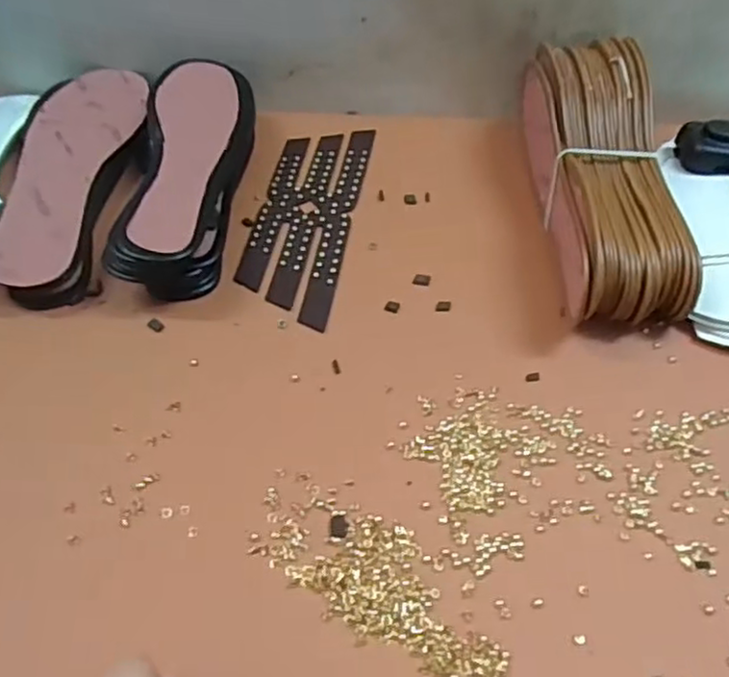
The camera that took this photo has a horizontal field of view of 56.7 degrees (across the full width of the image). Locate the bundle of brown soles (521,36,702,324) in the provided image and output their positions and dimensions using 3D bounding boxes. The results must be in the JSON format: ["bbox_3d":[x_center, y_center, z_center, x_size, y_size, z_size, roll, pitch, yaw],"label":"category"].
[{"bbox_3d":[0.167,-0.116,0.485,0.085,0.084,0.238,0,51,-4],"label":"bundle of brown soles"}]

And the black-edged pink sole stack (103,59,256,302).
[{"bbox_3d":[-0.126,-0.120,0.489,0.075,0.054,0.224,3,51,-2],"label":"black-edged pink sole stack"}]

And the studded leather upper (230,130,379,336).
[{"bbox_3d":[-0.043,-0.095,0.509,0.069,0.005,0.211,9,51,3],"label":"studded leather upper"}]

